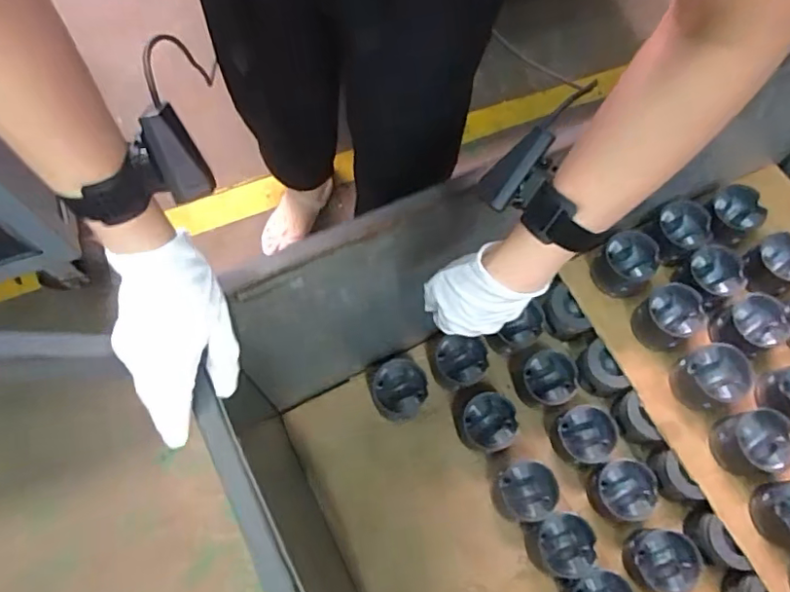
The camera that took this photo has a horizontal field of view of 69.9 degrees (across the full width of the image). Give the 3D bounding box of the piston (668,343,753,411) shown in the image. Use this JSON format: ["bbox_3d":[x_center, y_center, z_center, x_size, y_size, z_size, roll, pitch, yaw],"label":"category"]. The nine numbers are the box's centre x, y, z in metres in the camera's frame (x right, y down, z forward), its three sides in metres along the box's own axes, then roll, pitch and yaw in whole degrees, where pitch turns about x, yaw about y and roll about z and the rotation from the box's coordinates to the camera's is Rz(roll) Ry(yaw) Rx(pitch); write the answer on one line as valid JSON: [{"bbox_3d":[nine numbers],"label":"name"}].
[{"bbox_3d":[0.495,0.125,0.880,0.101,0.069,0.093,1,69,-2],"label":"piston"}]

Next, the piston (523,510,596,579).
[{"bbox_3d":[0.254,0.383,0.871,0.088,0.071,0.086,1,69,-2],"label":"piston"}]

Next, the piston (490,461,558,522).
[{"bbox_3d":[0.203,0.309,0.893,0.083,0.085,0.084,1,69,-2],"label":"piston"}]

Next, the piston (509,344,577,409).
[{"bbox_3d":[0.256,0.140,0.970,0.094,0.078,0.103,2,69,-2],"label":"piston"}]

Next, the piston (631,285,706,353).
[{"bbox_3d":[0.446,0.035,0.922,0.091,0.062,0.086,1,69,-2],"label":"piston"}]

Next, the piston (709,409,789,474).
[{"bbox_3d":[0.535,0.219,0.843,0.086,0.071,0.083,1,69,-2],"label":"piston"}]

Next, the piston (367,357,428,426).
[{"bbox_3d":[0.004,0.156,0.952,0.089,0.073,0.098,-13,70,-8],"label":"piston"}]

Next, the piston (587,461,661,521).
[{"bbox_3d":[0.363,0.312,0.907,0.093,0.079,0.094,-2,69,-4],"label":"piston"}]

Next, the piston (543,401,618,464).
[{"bbox_3d":[0.309,0.228,0.940,0.096,0.079,0.100,-16,70,-9],"label":"piston"}]

